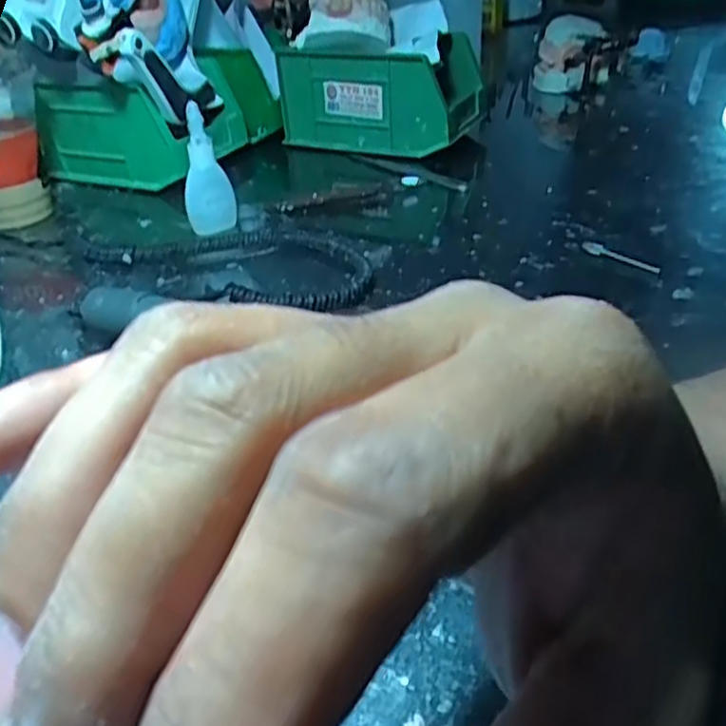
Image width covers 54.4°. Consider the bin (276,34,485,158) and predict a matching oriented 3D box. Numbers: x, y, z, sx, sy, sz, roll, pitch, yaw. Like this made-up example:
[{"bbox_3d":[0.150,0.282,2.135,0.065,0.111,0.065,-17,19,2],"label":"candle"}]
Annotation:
[{"bbox_3d":[0.023,-0.265,0.690,0.182,0.086,0.135,9,36,18],"label":"bin"}]

